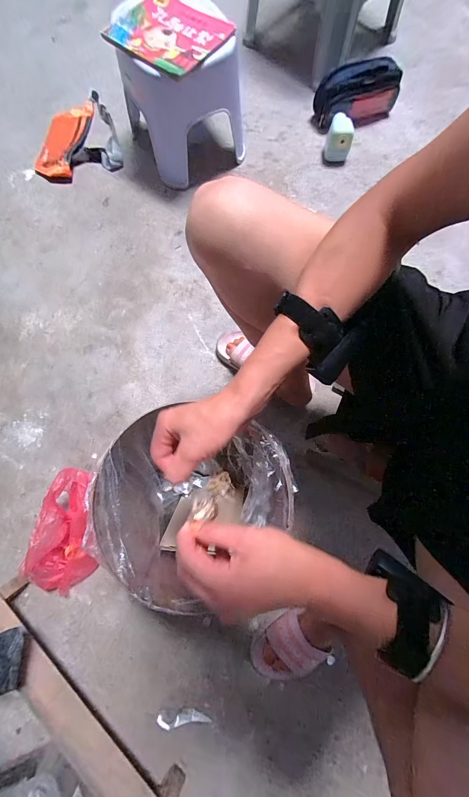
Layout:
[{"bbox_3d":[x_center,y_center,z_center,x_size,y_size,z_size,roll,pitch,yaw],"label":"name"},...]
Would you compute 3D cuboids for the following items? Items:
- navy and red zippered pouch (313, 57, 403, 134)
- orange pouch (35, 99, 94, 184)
[{"bbox_3d":[0.336,-0.825,0.800,0.236,0.110,0.087,-19,77,-3],"label":"navy and red zippered pouch"},{"bbox_3d":[-0.470,-0.738,0.834,0.105,0.043,0.286,14,77,5],"label":"orange pouch"}]

